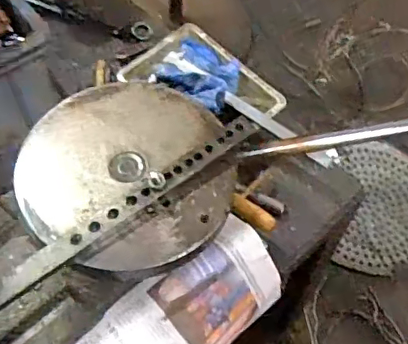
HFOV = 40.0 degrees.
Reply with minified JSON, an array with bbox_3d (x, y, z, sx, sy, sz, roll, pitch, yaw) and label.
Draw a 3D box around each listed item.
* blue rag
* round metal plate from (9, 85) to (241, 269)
[{"bbox_3d":[-0.005,-0.121,0.659,0.113,0.033,0.092,36,64,19],"label":"blue rag"},{"bbox_3d":[-0.068,-0.005,0.494,0.187,0.013,0.180,2,59,-3],"label":"round metal plate"}]

